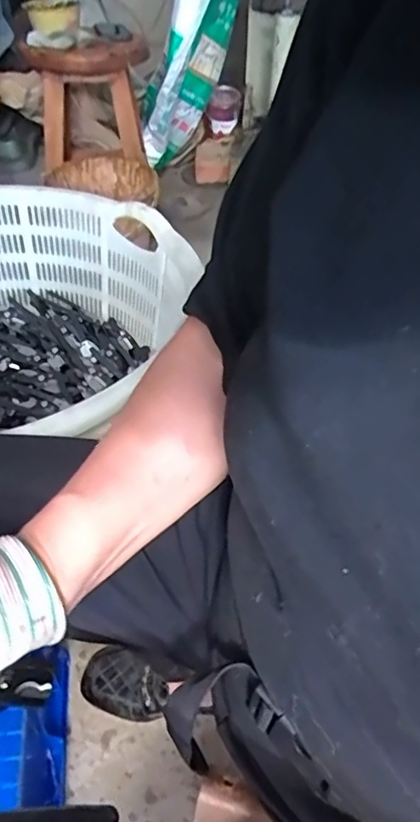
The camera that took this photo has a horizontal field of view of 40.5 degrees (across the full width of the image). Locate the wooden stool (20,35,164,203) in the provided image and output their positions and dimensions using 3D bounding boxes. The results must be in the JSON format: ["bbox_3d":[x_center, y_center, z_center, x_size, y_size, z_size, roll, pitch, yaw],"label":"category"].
[{"bbox_3d":[-0.275,-0.671,1.360,0.293,0.324,0.275,-1,43,-1],"label":"wooden stool"}]

